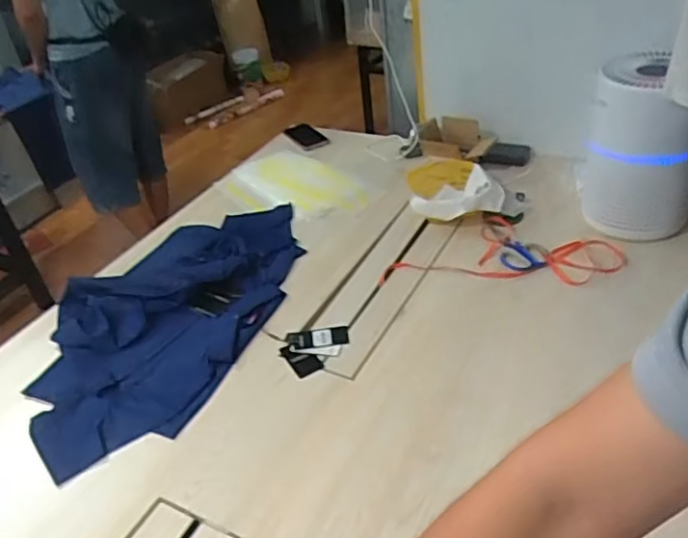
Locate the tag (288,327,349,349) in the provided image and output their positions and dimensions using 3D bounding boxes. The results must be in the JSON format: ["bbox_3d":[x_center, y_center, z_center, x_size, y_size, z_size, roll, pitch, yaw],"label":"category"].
[{"bbox_3d":[-0.047,0.122,1.097,0.110,0.007,0.050,-6,36,4],"label":"tag"}]

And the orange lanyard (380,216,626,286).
[{"bbox_3d":[0.305,-0.043,1.229,0.451,0.021,0.203,0,37,10],"label":"orange lanyard"}]

